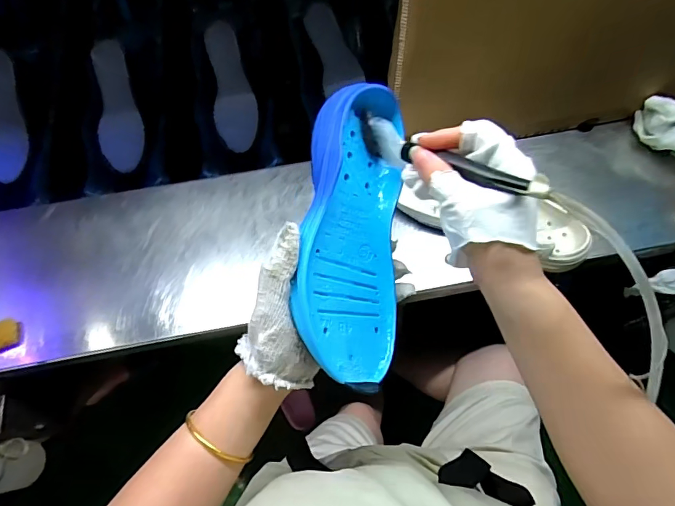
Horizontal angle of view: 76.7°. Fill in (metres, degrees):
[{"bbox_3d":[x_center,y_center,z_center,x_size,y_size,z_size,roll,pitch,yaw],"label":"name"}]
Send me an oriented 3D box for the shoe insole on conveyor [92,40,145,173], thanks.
[{"bbox_3d":[-0.364,-0.243,0.705,0.065,0.011,0.206,-7,93,-3],"label":"shoe insole on conveyor"}]

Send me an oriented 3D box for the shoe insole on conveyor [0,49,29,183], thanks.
[{"bbox_3d":[-0.552,-0.226,0.703,0.066,0.015,0.213,-1,87,-20],"label":"shoe insole on conveyor"}]

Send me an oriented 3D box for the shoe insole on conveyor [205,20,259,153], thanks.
[{"bbox_3d":[-0.178,-0.280,0.716,0.069,0.011,0.211,-10,93,-4],"label":"shoe insole on conveyor"}]

